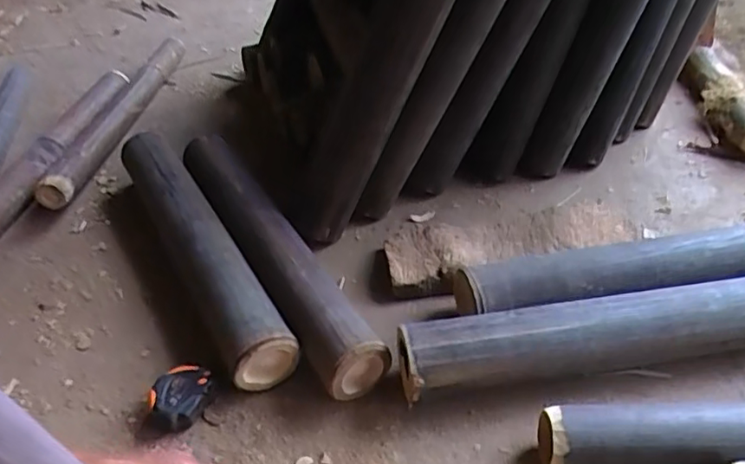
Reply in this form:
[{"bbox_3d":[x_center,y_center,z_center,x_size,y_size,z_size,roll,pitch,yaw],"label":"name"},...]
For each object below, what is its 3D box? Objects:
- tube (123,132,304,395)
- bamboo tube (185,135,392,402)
[{"bbox_3d":[-0.248,0.008,0.825,0.080,0.086,0.523,-23,44,-22],"label":"tube"},{"bbox_3d":[-0.146,0.017,0.809,0.078,0.085,0.520,-23,44,-22],"label":"bamboo tube"}]

